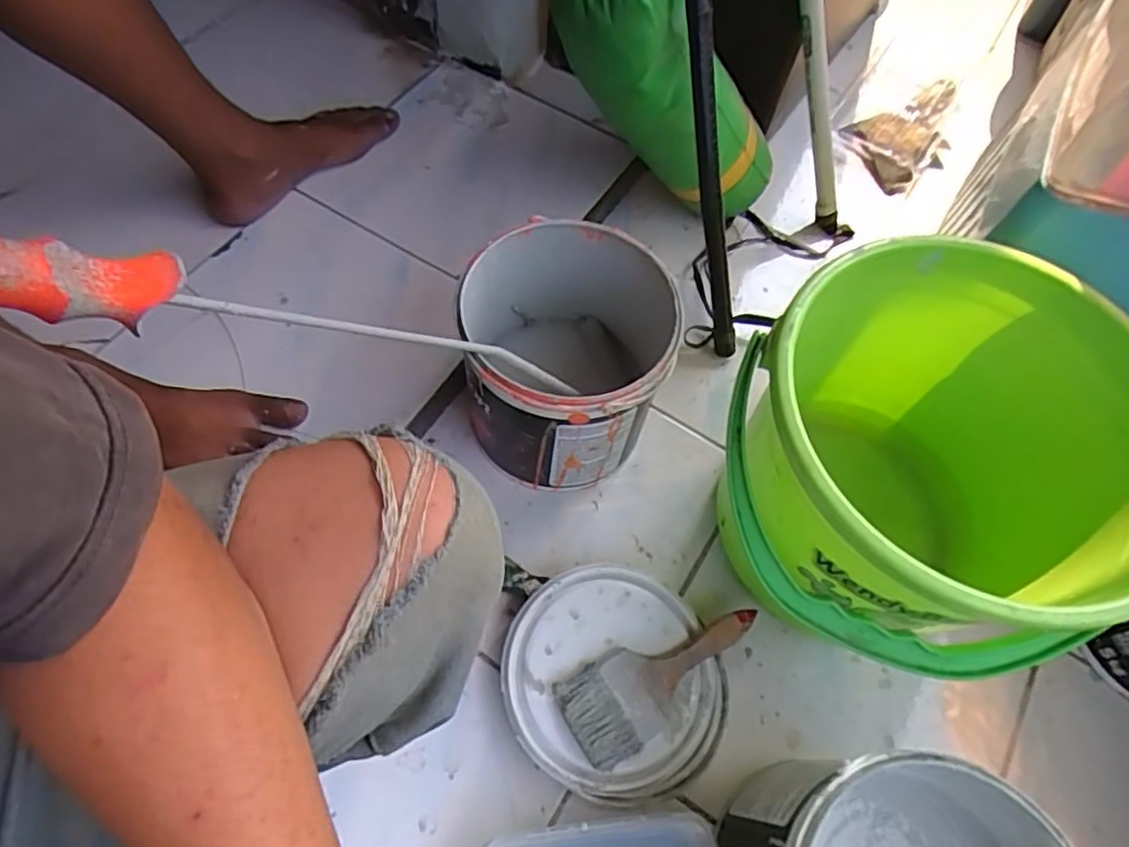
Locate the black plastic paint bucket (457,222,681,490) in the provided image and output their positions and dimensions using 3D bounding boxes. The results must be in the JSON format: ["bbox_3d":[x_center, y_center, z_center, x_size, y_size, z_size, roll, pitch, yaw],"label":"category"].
[{"bbox_3d":[0.001,-0.052,0.604,0.170,0.181,0.174,1,63,-2],"label":"black plastic paint bucket"}]

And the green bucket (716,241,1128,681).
[{"bbox_3d":[0.267,0.044,0.535,0.270,0.244,0.285,1,63,-2],"label":"green bucket"}]

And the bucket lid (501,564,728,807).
[{"bbox_3d":[0.039,0.210,0.548,0.169,0.023,0.182,3,66,-7],"label":"bucket lid"}]

